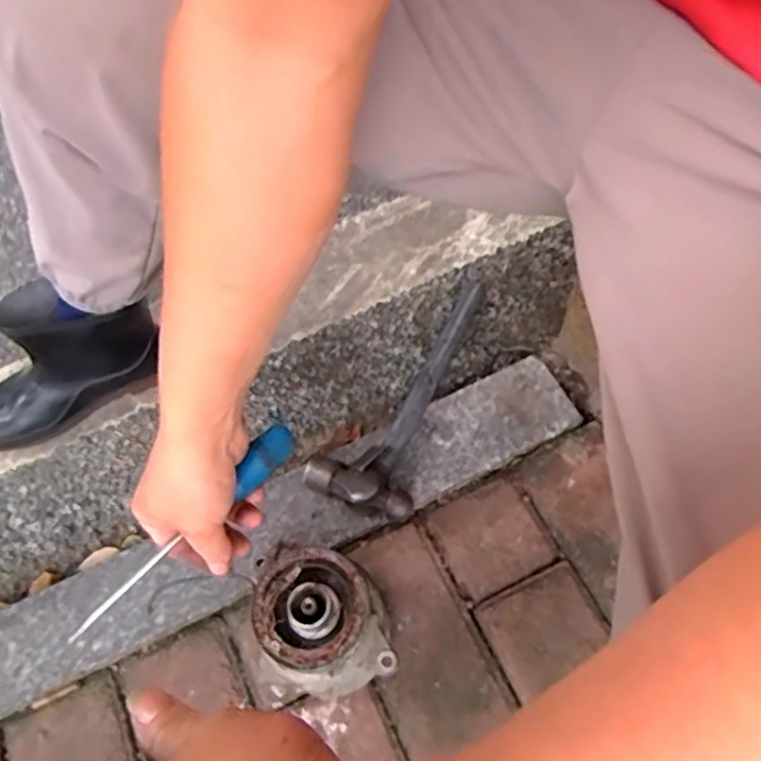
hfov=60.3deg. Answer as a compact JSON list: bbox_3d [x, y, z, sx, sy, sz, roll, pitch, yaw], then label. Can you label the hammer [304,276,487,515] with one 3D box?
[{"bbox_3d":[0.036,-0.003,0.763,0.106,0.057,0.346,17,63,14],"label":"hammer"}]

